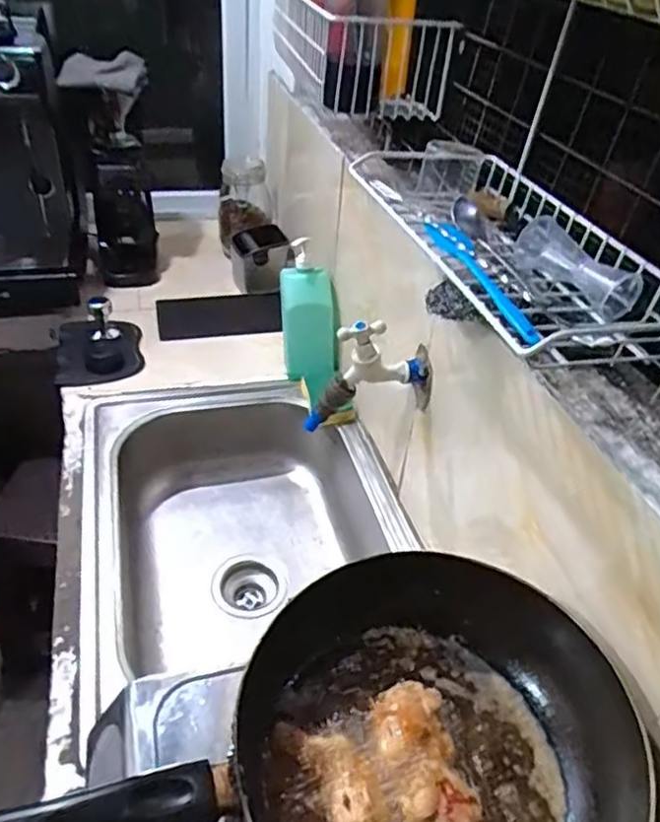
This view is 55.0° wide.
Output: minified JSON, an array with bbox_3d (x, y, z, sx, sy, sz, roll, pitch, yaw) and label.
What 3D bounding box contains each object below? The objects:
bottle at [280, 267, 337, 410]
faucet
[{"bbox_3d":[-0.035,-0.126,1.093,0.081,0.231,0.041,-15,23,-24],"label":"bottle"},{"bbox_3d":[0.045,-0.046,0.758,0.133,0.148,0.043,-11,42,-21],"label":"faucet"}]

